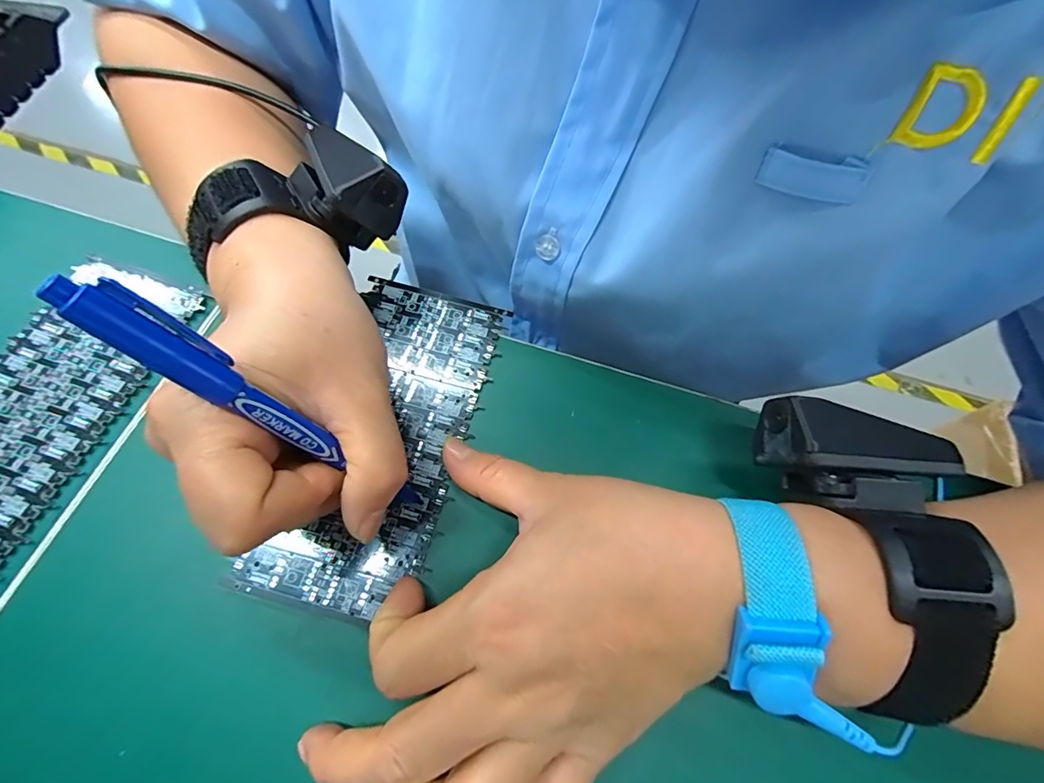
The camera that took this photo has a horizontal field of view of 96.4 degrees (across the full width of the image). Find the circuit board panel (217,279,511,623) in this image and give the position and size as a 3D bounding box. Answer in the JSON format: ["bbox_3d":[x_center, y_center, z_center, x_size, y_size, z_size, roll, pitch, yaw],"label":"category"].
[{"bbox_3d":[-0.065,0.018,0.225,0.073,0.004,0.162,17,65,2],"label":"circuit board panel"}]

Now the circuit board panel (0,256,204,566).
[{"bbox_3d":[-0.232,0.005,0.226,0.073,0.005,0.163,17,66,5],"label":"circuit board panel"}]

